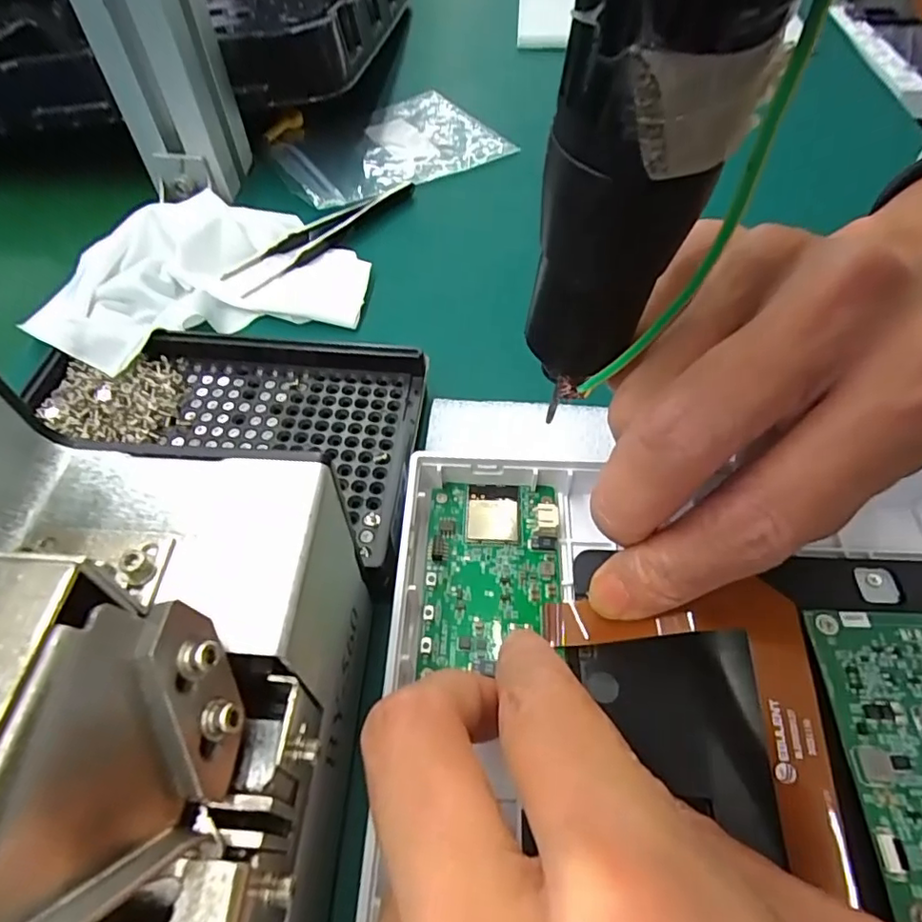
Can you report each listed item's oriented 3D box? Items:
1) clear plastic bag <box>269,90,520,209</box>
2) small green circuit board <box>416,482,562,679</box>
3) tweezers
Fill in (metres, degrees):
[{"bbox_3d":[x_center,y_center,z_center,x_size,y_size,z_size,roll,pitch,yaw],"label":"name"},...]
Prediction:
[{"bbox_3d":[-0.048,-0.189,0.344,0.130,0.008,0.096,-34,61,-21],"label":"clear plastic bag"},{"bbox_3d":[0.009,0.031,0.170,0.039,0.005,0.058,2,54,2],"label":"small green circuit board"},{"bbox_3d":[-0.066,-0.116,0.289,0.017,0.008,0.114,35,62,23],"label":"tweezers"}]

